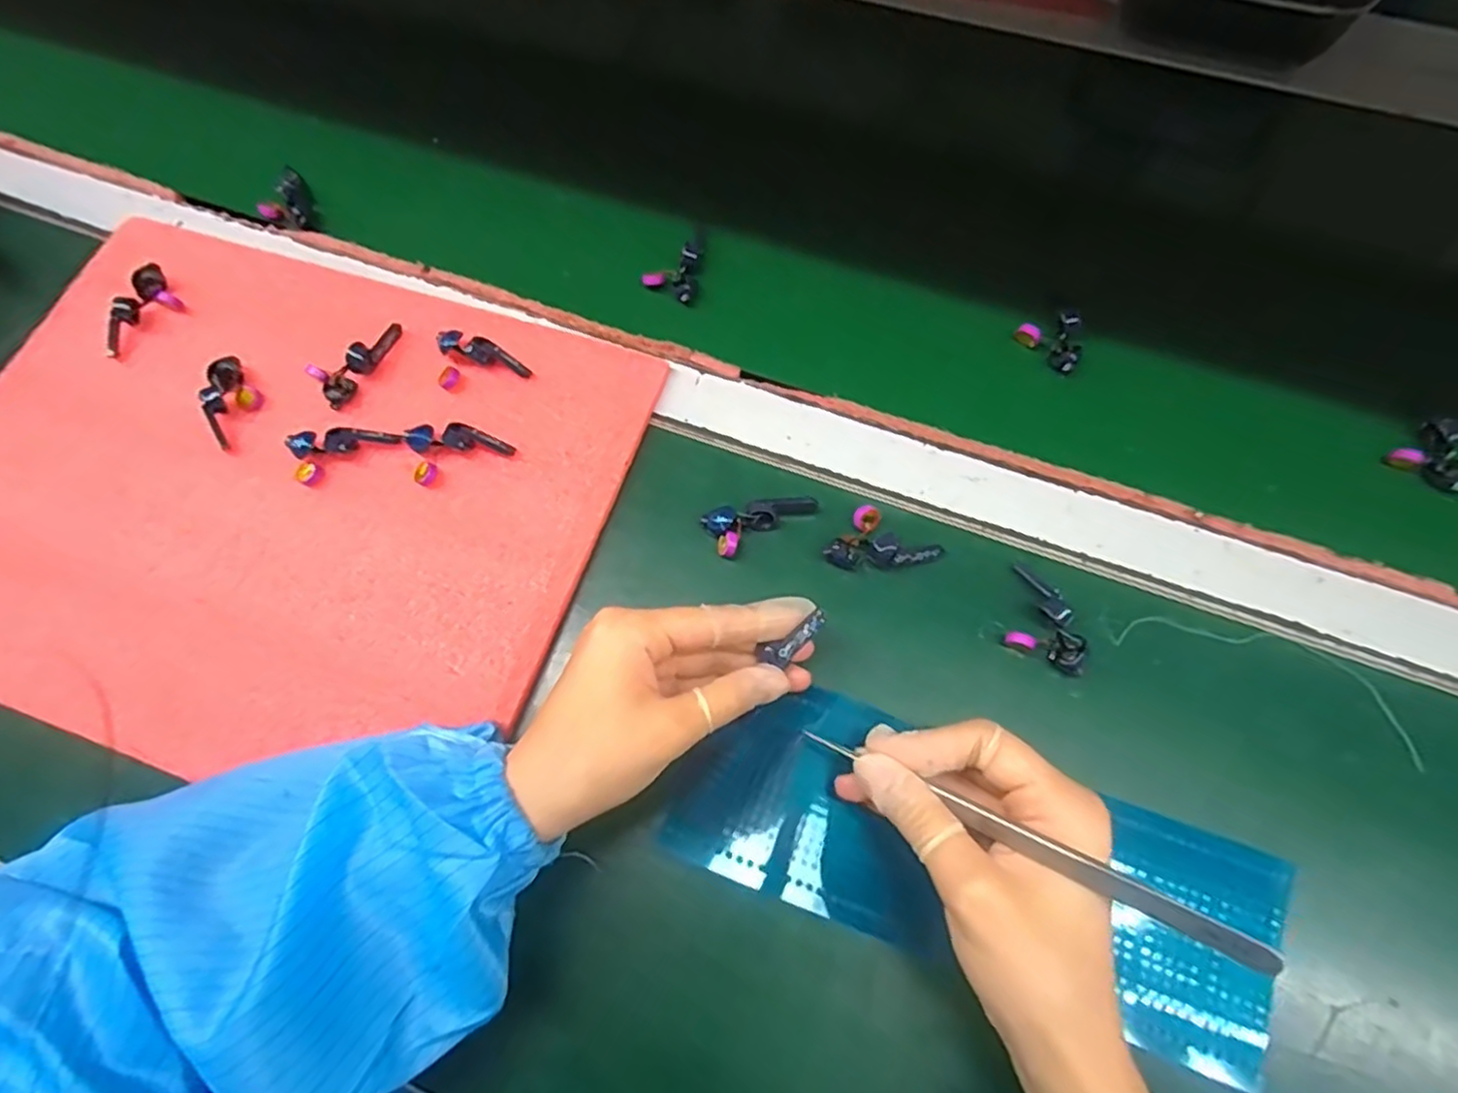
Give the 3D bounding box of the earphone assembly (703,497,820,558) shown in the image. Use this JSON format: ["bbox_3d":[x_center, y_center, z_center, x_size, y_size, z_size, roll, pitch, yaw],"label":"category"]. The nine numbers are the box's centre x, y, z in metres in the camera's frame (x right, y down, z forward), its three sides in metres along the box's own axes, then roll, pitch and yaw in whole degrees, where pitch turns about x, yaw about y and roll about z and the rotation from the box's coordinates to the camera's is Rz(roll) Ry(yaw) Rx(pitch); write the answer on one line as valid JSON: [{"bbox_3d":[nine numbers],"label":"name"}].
[{"bbox_3d":[0.015,-0.015,0.340,0.052,0.014,0.022,-28,71,-8],"label":"earphone assembly"}]

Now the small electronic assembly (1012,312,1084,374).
[{"bbox_3d":[0.171,-0.109,0.366,0.026,0.011,0.035,-42,73,-12],"label":"small electronic assembly"}]

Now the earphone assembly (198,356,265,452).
[{"bbox_3d":[-0.258,-0.075,0.363,0.026,0.012,0.044,-30,71,-9],"label":"earphone assembly"}]

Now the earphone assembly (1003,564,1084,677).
[{"bbox_3d":[0.141,0.034,0.314,0.040,0.012,0.034,27,73,12],"label":"earphone assembly"}]

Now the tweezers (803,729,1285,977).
[{"bbox_3d":[0.092,0.095,0.237,0.150,0.011,0.008,19,69,35],"label":"tweezers"}]

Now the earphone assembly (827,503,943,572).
[{"bbox_3d":[0.072,-0.005,0.331,0.054,0.014,0.028,-6,69,0],"label":"earphone assembly"}]

